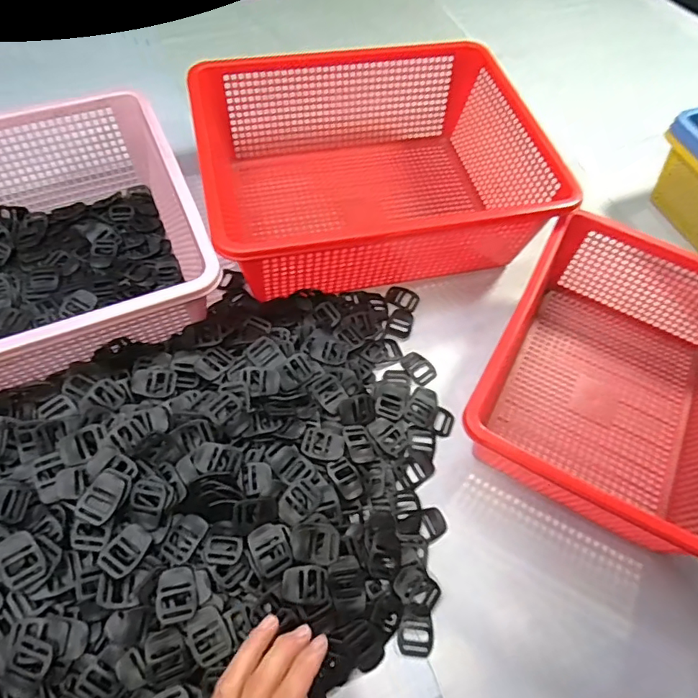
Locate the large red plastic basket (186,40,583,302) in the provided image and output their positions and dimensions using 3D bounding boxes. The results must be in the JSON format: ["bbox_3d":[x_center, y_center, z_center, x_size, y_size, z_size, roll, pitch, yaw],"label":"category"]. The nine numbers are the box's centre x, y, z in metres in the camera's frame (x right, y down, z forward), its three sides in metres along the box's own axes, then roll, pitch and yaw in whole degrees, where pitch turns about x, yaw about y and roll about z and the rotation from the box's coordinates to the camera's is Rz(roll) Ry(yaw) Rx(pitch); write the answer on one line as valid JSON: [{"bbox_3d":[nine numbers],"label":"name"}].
[{"bbox_3d":[0.021,-0.220,0.616,0.366,0.128,0.307,-9,60,-7],"label":"large red plastic basket"}]

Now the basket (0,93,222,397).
[{"bbox_3d":[-0.353,-0.100,0.525,0.370,0.127,0.322,-22,62,-14],"label":"basket"}]

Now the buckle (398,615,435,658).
[{"bbox_3d":[0.056,0.237,0.422,0.030,0.004,0.030,2,59,0],"label":"buckle"}]

